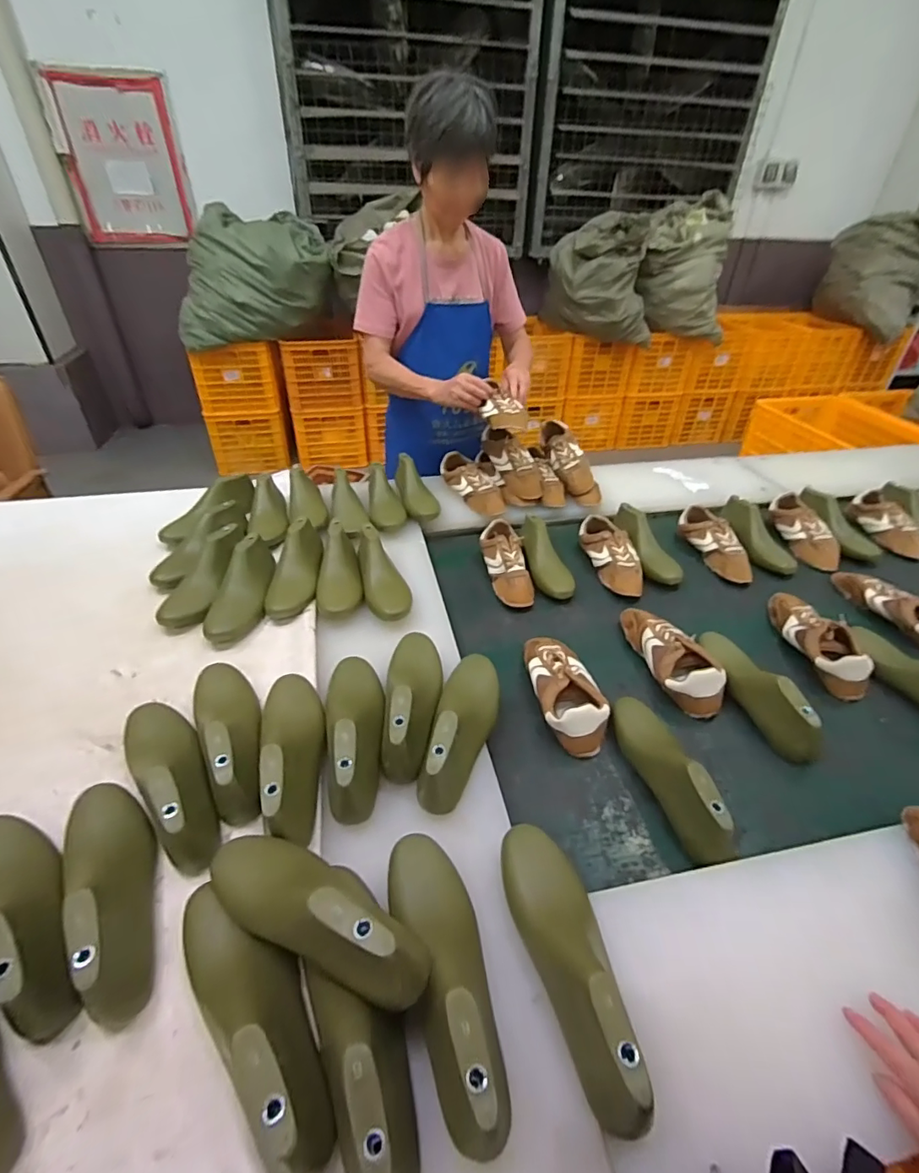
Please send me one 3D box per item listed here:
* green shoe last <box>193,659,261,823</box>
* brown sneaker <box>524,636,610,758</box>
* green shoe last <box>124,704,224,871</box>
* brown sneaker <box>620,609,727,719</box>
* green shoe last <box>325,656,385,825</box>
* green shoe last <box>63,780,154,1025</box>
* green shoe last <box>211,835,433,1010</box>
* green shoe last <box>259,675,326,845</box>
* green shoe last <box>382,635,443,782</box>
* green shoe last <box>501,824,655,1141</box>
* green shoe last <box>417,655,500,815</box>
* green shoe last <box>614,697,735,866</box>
[{"bbox_3d":[-0.313,0.182,0.705,0.085,0.078,0.262,-19,42,-24],"label":"green shoe last"},{"bbox_3d":[0.174,0.164,0.849,0.101,0.070,0.220,-4,38,-7],"label":"brown sneaker"},{"bbox_3d":[-0.366,0.227,0.655,0.081,0.089,0.253,-27,46,-32],"label":"green shoe last"},{"bbox_3d":[0.377,0.119,0.915,0.098,0.065,0.235,-7,38,-10],"label":"brown sneaker"},{"bbox_3d":[-0.142,0.182,0.707,0.082,0.086,0.251,-7,38,-11],"label":"green shoe last"},{"bbox_3d":[-0.373,0.302,0.549,0.081,0.087,0.260,-24,44,-29],"label":"green shoe last"},{"bbox_3d":[-0.144,0.298,0.498,0.247,0.100,0.082,7,33,36],"label":"green shoe last"},{"bbox_3d":[-0.220,0.199,0.677,0.084,0.075,0.263,-11,39,-15],"label":"green shoe last"},{"bbox_3d":[-0.067,0.149,0.754,0.089,0.088,0.256,0,37,-2],"label":"green shoe last"},{"bbox_3d":[0.111,0.341,0.501,0.077,0.075,0.256,-10,39,-14],"label":"green shoe last"},{"bbox_3d":[0.002,0.181,0.727,0.092,0.081,0.253,9,38,10],"label":"green shoe last"},{"bbox_3d":[0.282,0.241,0.715,0.065,0.077,0.248,-6,38,-10],"label":"green shoe last"}]

